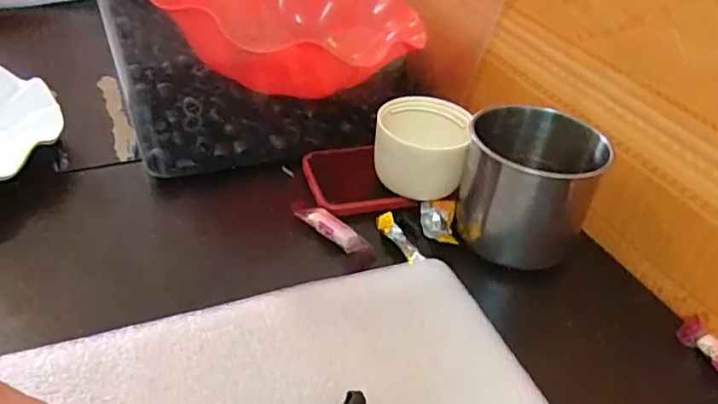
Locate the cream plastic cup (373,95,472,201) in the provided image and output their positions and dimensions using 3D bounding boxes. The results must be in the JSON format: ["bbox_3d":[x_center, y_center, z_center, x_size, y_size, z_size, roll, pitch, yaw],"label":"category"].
[{"bbox_3d":[0.044,-0.036,0.410,0.061,0.055,0.073,11,36,7],"label":"cream plastic cup"}]

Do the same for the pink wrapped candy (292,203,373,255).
[{"bbox_3d":[-0.020,0.015,0.372,0.063,0.011,0.013,29,42,29],"label":"pink wrapped candy"}]

